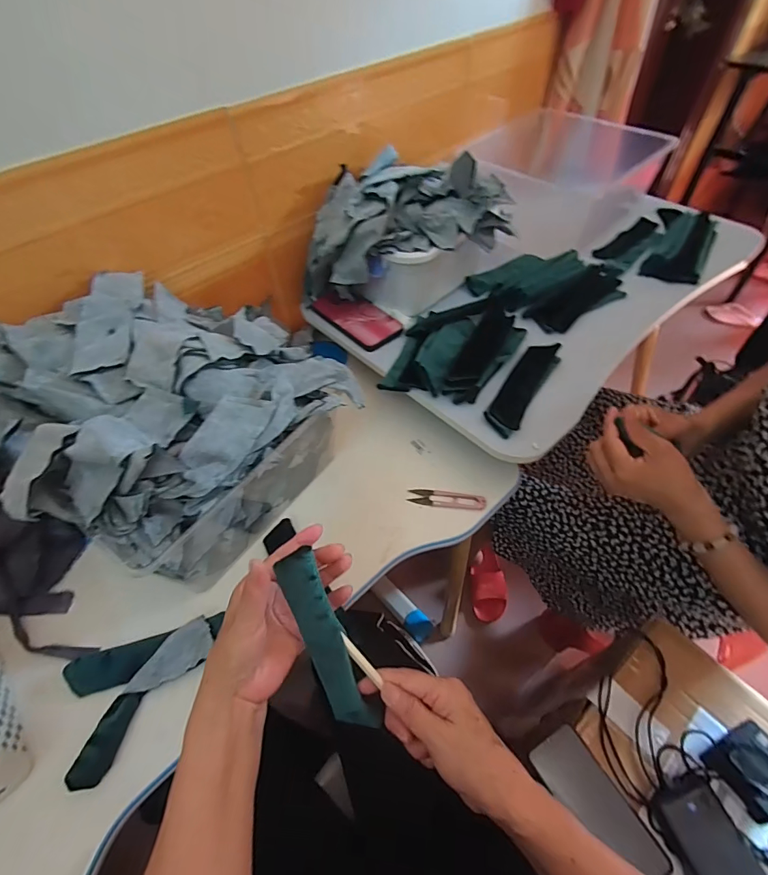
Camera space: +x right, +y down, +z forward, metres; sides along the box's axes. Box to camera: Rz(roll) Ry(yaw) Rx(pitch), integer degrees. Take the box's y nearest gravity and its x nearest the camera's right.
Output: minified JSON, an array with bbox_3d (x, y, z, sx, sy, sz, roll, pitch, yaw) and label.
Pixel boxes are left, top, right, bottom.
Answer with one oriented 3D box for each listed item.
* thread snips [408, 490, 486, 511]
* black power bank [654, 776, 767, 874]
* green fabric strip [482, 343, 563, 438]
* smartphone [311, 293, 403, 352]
[{"bbox_3d":[0.085,0.083,0.571,0.102,0.006,0.022,4,70,11],"label":"thread snips"},{"bbox_3d":[0.381,0.481,0.466,0.074,0.022,0.165,-19,55,-14],"label":"black power bank"},{"bbox_3d":[0.193,-0.075,0.584,0.045,0.012,0.188,27,58,19],"label":"green fabric strip"},{"bbox_3d":[-0.044,-0.200,0.701,0.080,0.013,0.148,-36,61,-24],"label":"smartphone"}]

